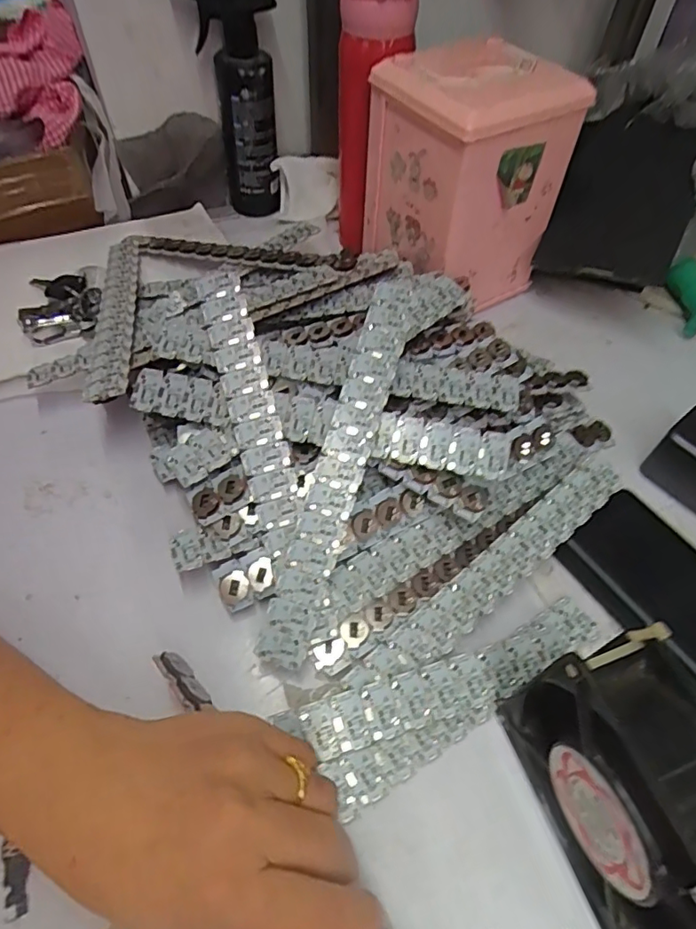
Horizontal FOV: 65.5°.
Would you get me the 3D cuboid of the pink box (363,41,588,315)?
[{"bbox_3d":[0.097,-0.243,0.469,0.124,0.168,0.115,-26,60,-19],"label":"pink box"}]

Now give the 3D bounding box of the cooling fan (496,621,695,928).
[{"bbox_3d":[0.129,0.155,0.241,0.046,0.119,0.130,-16,57,-13],"label":"cooling fan"}]

